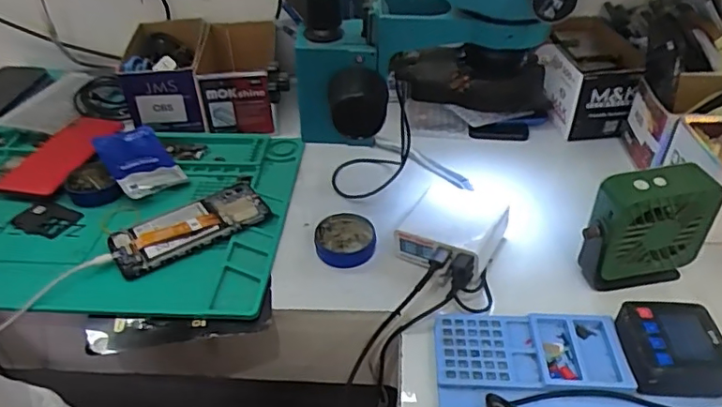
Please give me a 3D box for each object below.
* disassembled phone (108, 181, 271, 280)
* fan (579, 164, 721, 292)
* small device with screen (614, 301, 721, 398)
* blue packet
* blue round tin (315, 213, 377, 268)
[{"bbox_3d":[-0.181,0.019,0.587,0.161,0.011,0.077,-27,48,-28],"label":"disassembled phone"},{"bbox_3d":[0.254,0.023,0.497,0.105,0.112,0.038,-9,39,-8],"label":"fan"},{"bbox_3d":[0.246,0.112,0.437,0.075,0.031,0.069,1,39,4],"label":"small device with screen"},{"bbox_3d":[-0.271,-0.054,0.670,0.075,0.026,0.127,-24,44,-25],"label":"blue packet"},{"bbox_3d":[-0.015,0.037,0.563,0.059,0.020,0.062,0,41,0],"label":"blue round tin"}]

